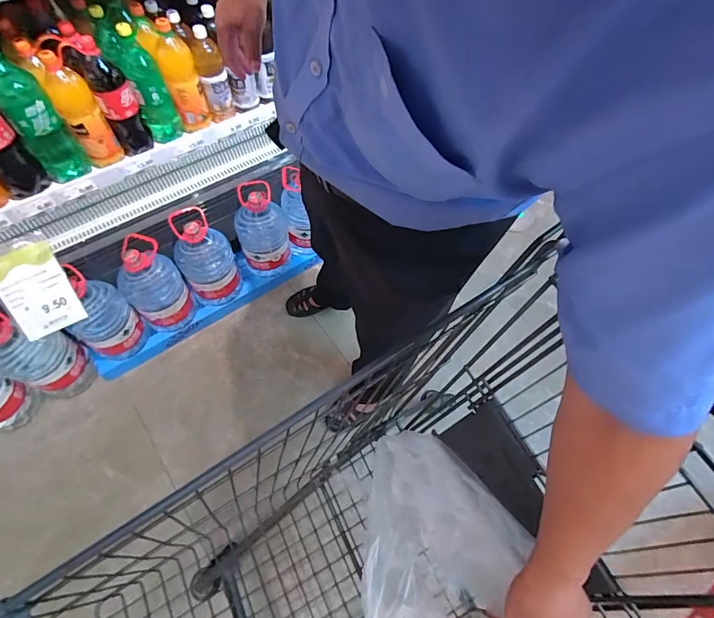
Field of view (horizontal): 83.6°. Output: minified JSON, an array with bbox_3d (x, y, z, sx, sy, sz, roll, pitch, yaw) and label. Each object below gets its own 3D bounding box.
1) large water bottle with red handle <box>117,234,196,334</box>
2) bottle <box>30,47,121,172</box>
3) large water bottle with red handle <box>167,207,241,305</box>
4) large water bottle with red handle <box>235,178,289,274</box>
[{"bbox_3d":[-0.580,-0.055,1.158,0.154,0.310,0.138,-38,70,-19],"label":"large water bottle with red handle"},{"bbox_3d":[-0.688,-0.489,0.987,0.097,0.258,0.107,-28,67,-16],"label":"bottle"},{"bbox_3d":[-0.447,-0.137,1.195,0.156,0.317,0.136,-28,67,-16],"label":"large water bottle with red handle"},{"bbox_3d":[-0.297,-0.235,1.254,0.151,0.329,0.147,1,62,-2],"label":"large water bottle with red handle"}]

